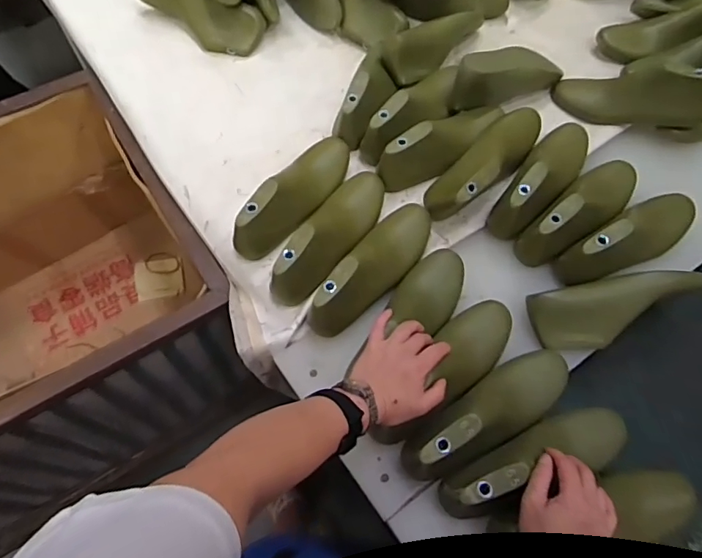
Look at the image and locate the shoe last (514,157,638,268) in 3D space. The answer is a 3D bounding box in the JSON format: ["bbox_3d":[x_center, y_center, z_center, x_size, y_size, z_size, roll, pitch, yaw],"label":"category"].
[{"bbox_3d":[0.336,-0.108,0.722,0.237,0.075,0.082,-38,71,-17],"label":"shoe last"}]

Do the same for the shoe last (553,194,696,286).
[{"bbox_3d":[0.397,-0.059,0.728,0.223,0.103,0.078,-16,66,-27],"label":"shoe last"}]

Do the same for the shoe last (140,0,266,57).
[{"bbox_3d":[-0.282,-0.477,0.910,0.236,0.080,0.082,17,65,6],"label":"shoe last"}]

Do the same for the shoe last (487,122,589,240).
[{"bbox_3d":[0.292,-0.164,0.747,0.081,0.074,0.239,35,69,14],"label":"shoe last"}]

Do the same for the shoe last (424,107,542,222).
[{"bbox_3d":[0.207,-0.184,0.748,0.076,0.071,0.239,42,70,16],"label":"shoe last"}]

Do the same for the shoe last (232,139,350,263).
[{"bbox_3d":[-0.076,-0.125,0.732,0.070,0.088,0.235,31,68,12],"label":"shoe last"}]

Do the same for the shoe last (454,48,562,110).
[{"bbox_3d":[0.258,-0.331,0.804,0.198,0.085,0.050,-21,67,-11],"label":"shoe last"}]

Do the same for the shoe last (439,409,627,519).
[{"bbox_3d":[0.213,0.207,0.570,0.232,0.077,0.066,-16,67,-18],"label":"shoe last"}]

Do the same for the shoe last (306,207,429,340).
[{"bbox_3d":[0.035,-0.021,0.691,0.080,0.091,0.241,34,56,13],"label":"shoe last"}]

